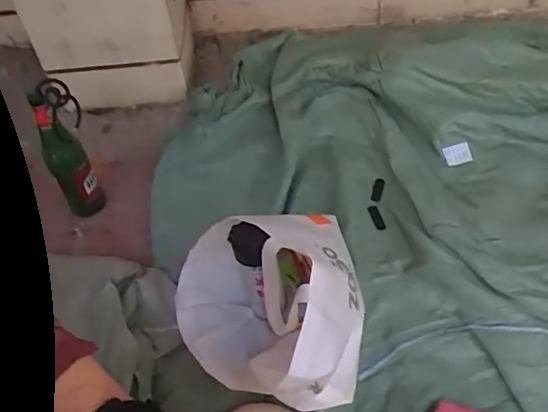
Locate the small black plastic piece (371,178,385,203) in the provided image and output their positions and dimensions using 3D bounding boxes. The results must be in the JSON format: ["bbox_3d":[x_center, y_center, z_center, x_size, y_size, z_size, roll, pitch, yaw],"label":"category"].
[{"bbox_3d":[0.204,-0.031,1.098,0.021,0.012,0.055,11,55,13],"label":"small black plastic piece"}]

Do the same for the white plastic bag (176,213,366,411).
[{"bbox_3d":[0.000,0.157,0.835,0.278,0.253,0.273,-17,52,-8],"label":"white plastic bag"}]

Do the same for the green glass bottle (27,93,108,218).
[{"bbox_3d":[-0.372,-0.087,1.013,0.079,0.266,0.065,-25,55,-13],"label":"green glass bottle"}]

